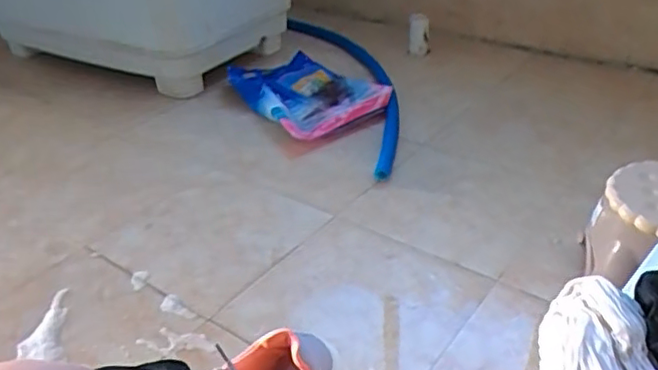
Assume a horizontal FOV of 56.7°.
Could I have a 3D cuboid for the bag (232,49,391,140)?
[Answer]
[{"bbox_3d":[-0.068,-0.231,1.433,0.283,0.065,0.430,-22,36,-25],"label":"bag"}]

